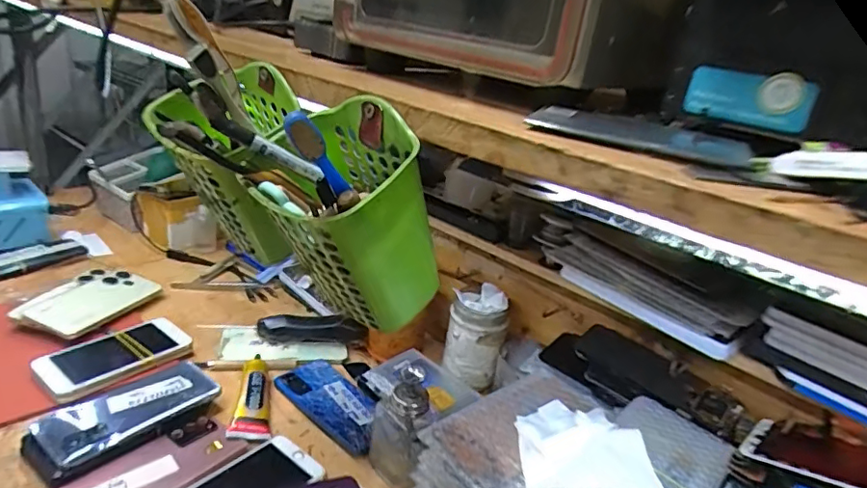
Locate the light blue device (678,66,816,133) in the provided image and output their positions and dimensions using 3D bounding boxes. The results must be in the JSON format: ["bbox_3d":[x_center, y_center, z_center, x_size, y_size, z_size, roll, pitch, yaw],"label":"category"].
[{"bbox_3d":[0.167,-0.078,0.295,0.061,0.026,0.012,21,26,27],"label":"light blue device"}]

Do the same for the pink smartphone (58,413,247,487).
[{"bbox_3d":[-0.266,0.218,0.525,0.070,0.014,0.160,24,27,32],"label":"pink smartphone"}]

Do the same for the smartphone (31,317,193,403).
[{"bbox_3d":[-0.376,0.132,0.663,0.084,0.015,0.166,30,31,25],"label":"smartphone"}]

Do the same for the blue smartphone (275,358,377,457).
[{"bbox_3d":[-0.114,0.188,0.664,0.162,0.014,0.085,25,28,34],"label":"blue smartphone"}]

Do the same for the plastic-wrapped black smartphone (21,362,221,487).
[{"bbox_3d":[-0.318,0.179,0.577,0.084,0.030,0.177,25,30,33],"label":"plastic-wrapped black smartphone"}]

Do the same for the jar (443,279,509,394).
[{"bbox_3d":[0.055,0.116,0.716,0.070,0.117,0.064,8,23,-3],"label":"jar"}]

